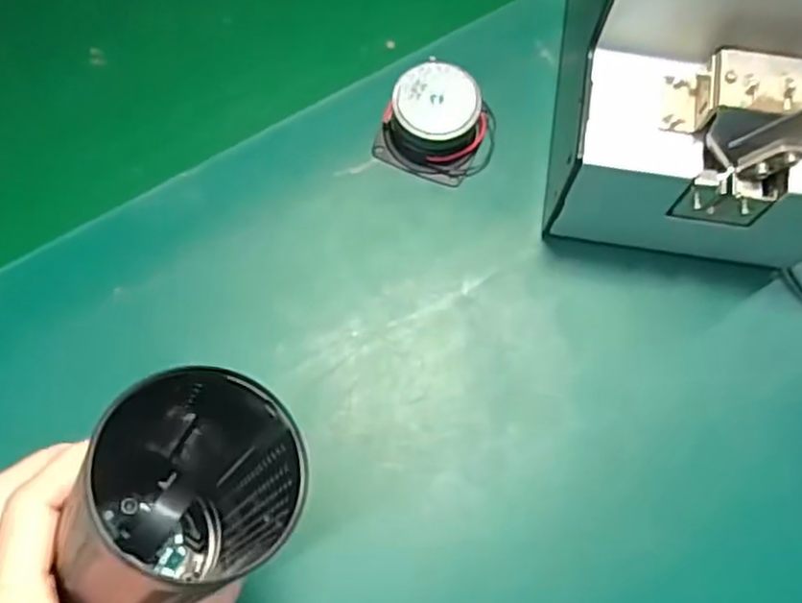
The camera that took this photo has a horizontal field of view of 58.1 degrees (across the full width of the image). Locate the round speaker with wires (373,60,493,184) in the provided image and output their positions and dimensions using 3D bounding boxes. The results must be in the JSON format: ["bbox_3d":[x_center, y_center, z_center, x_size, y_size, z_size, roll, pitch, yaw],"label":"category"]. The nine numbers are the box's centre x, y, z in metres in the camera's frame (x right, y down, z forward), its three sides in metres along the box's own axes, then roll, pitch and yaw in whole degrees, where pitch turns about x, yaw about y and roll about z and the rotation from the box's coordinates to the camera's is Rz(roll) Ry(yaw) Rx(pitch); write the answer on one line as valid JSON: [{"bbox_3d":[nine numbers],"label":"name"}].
[{"bbox_3d":[0.019,-0.094,0.377,0.058,0.036,0.047,21,72,7],"label":"round speaker with wires"}]

